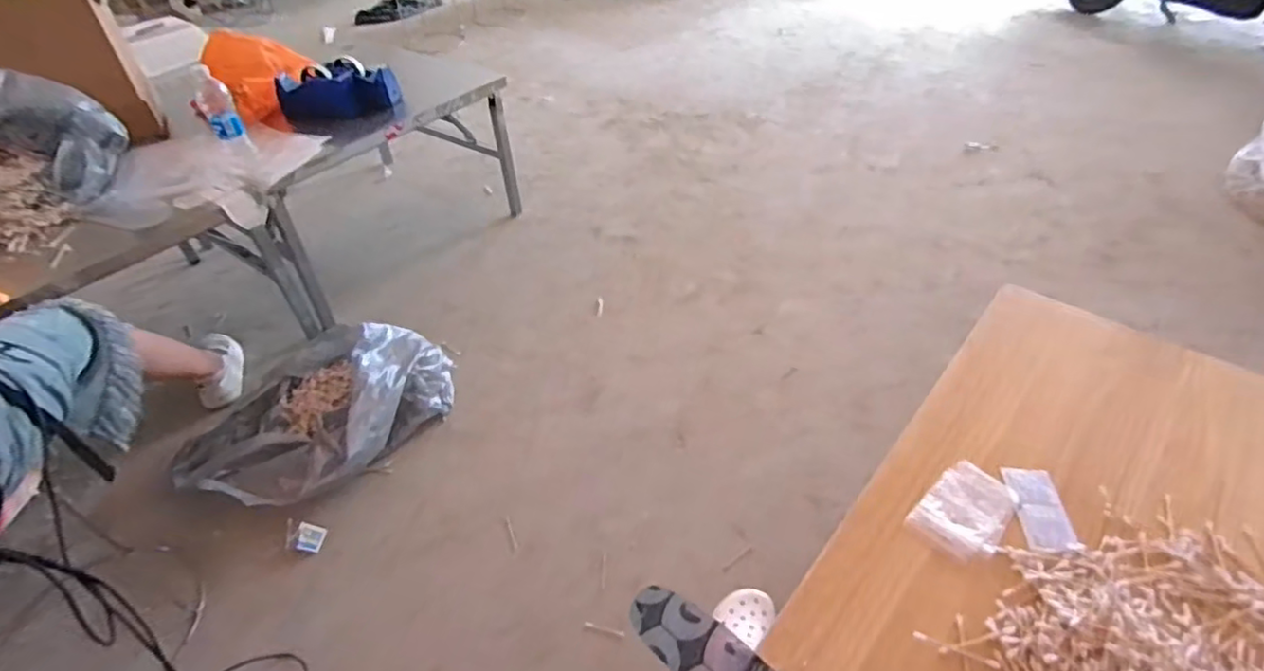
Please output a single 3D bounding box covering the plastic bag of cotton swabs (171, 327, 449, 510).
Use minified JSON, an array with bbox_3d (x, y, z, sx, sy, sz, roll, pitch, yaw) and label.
[{"bbox_3d":[-0.692,0.169,1.384,0.354,0.142,0.569,26,50,27],"label":"plastic bag of cotton swabs"}]

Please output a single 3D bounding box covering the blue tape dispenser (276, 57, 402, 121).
[{"bbox_3d":[-0.807,-0.675,1.669,0.304,0.128,0.089,2,44,5],"label":"blue tape dispenser"}]

